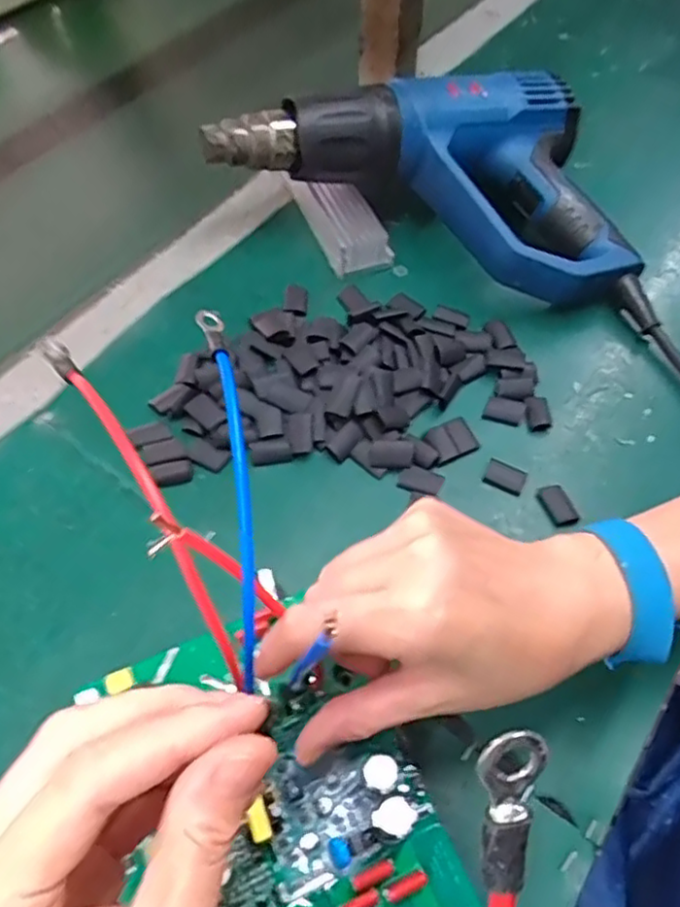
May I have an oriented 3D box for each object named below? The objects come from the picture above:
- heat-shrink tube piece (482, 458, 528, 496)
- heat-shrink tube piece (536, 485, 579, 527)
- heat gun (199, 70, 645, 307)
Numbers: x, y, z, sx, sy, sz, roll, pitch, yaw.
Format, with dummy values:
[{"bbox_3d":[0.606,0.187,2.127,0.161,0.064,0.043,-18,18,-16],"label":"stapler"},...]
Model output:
[{"bbox_3d":[0.098,0.013,0.389,0.024,0.004,0.018,25,62,15],"label":"heat-shrink tube piece"},{"bbox_3d":[0.126,0.030,0.377,0.016,0.004,0.026,-15,60,-9],"label":"heat-shrink tube piece"},{"bbox_3d":[0.075,-0.213,0.475,0.289,0.090,0.160,16,60,10],"label":"heat gun"}]

